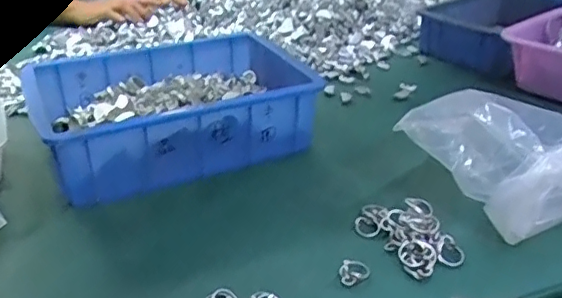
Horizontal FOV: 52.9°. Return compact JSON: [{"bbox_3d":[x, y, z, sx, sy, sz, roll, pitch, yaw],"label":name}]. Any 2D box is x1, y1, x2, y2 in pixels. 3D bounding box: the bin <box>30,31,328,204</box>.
[{"bbox_3d":[-0.122,-0.054,0.653,0.291,0.074,0.196,-14,32,-23],"label":"bin"}]

